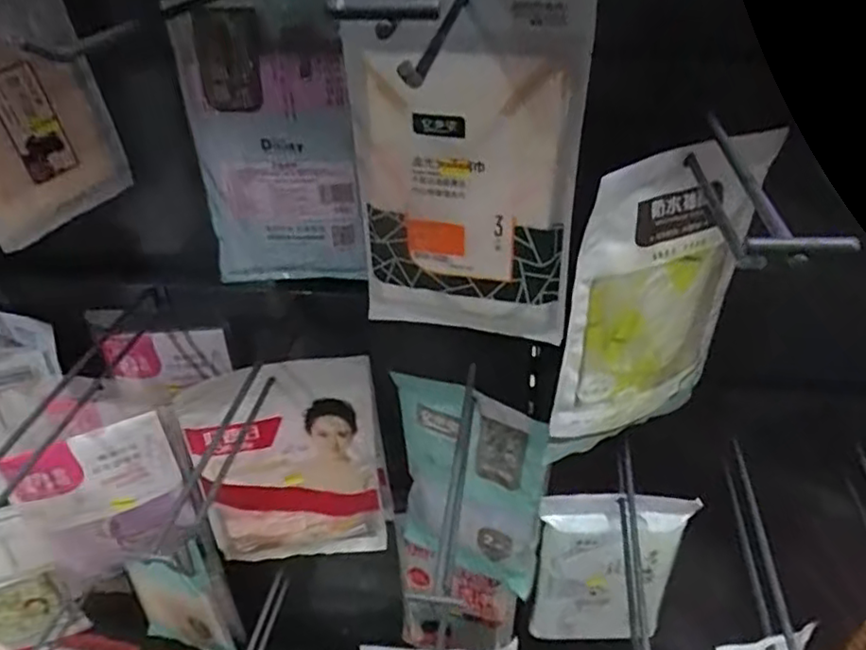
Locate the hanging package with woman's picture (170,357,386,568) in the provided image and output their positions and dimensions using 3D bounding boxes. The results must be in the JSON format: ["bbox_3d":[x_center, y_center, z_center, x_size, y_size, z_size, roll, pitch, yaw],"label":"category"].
[{"bbox_3d":[-0.148,0.152,0.683,0.188,0.263,0.031,-9,37,-10],"label":"hanging package with woman's picture"}]

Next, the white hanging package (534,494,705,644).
[{"bbox_3d":[0.184,0.265,0.682,0.146,0.231,0.023,-2,36,0],"label":"white hanging package"}]

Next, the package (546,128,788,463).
[{"bbox_3d":[0.173,-0.013,0.497,0.162,0.247,0.017,-17,39,-20],"label":"package"}]

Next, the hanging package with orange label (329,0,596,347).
[{"bbox_3d":[0.018,-0.113,0.491,0.172,0.266,0.043,10,38,16],"label":"hanging package with orange label"}]

